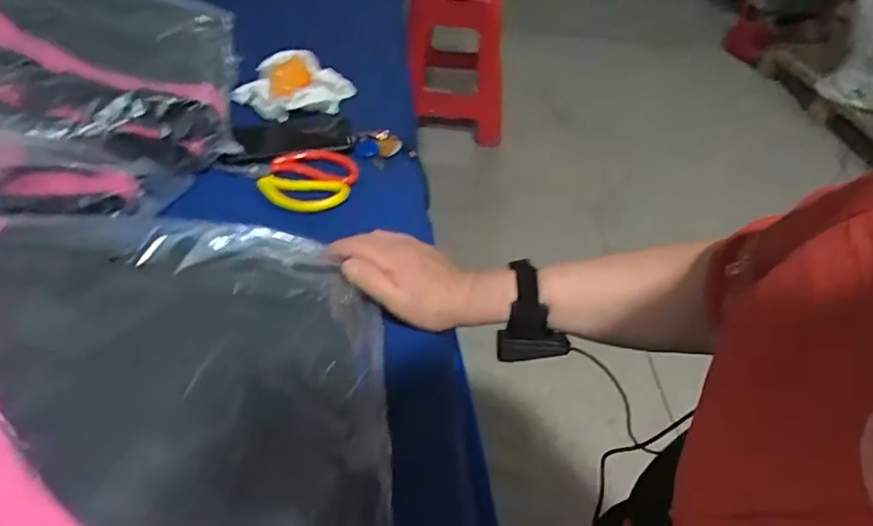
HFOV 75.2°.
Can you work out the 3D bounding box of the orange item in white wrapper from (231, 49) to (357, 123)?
[{"bbox_3d":[-0.202,-0.250,0.791,0.162,0.069,0.085,-3,44,-6],"label":"orange item in white wrapper"}]

